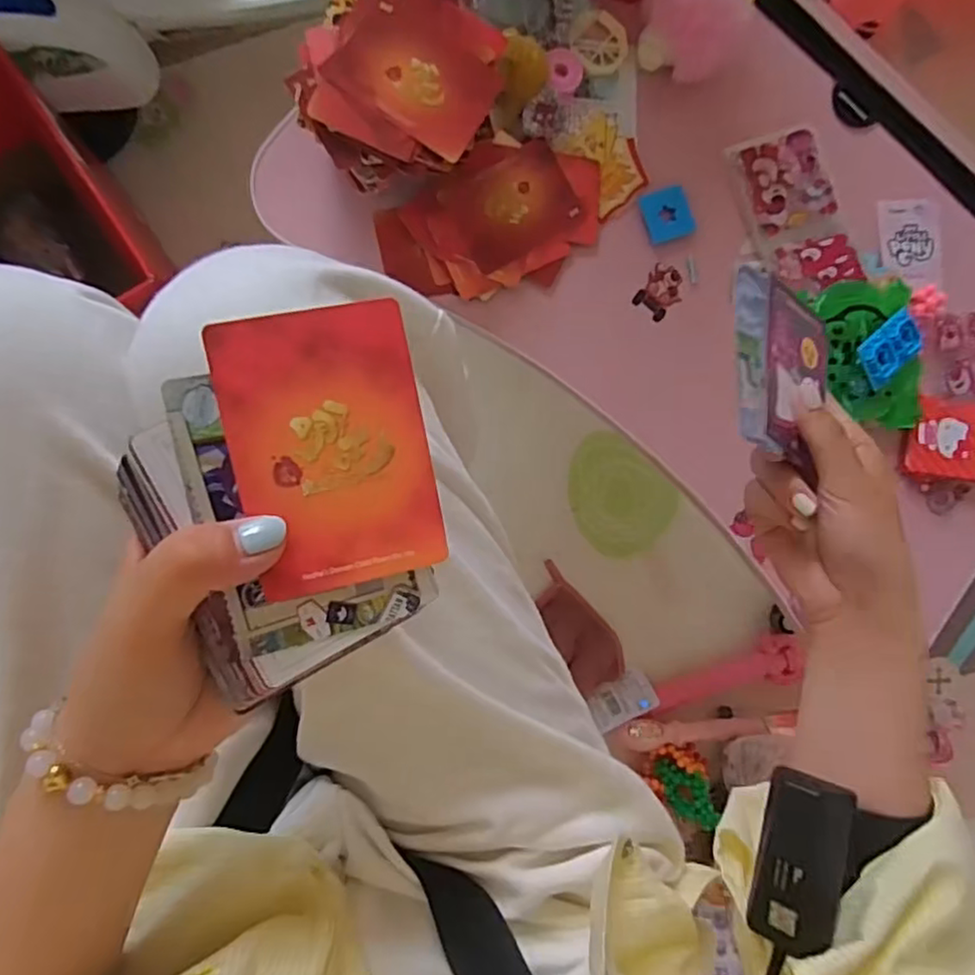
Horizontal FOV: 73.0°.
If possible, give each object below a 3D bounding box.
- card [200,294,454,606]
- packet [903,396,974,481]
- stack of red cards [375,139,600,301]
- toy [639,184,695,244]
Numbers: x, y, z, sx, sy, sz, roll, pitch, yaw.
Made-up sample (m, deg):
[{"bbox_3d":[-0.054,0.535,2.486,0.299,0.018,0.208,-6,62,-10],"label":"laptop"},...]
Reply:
[{"bbox_3d":[-0.048,-0.011,0.203,0.058,0.004,0.084,-11,100,-11],"label":"card"},{"bbox_3d":[0.351,-0.035,0.492,0.074,0.006,0.057,8,87,-9],"label":"packet"},{"bbox_3d":[0.004,-0.179,0.438,0.149,0.018,0.091,-15,90,-9],"label":"stack of red cards"},{"bbox_3d":[0.127,-0.194,0.465,0.034,0.006,0.036,-18,91,-9],"label":"toy"}]

